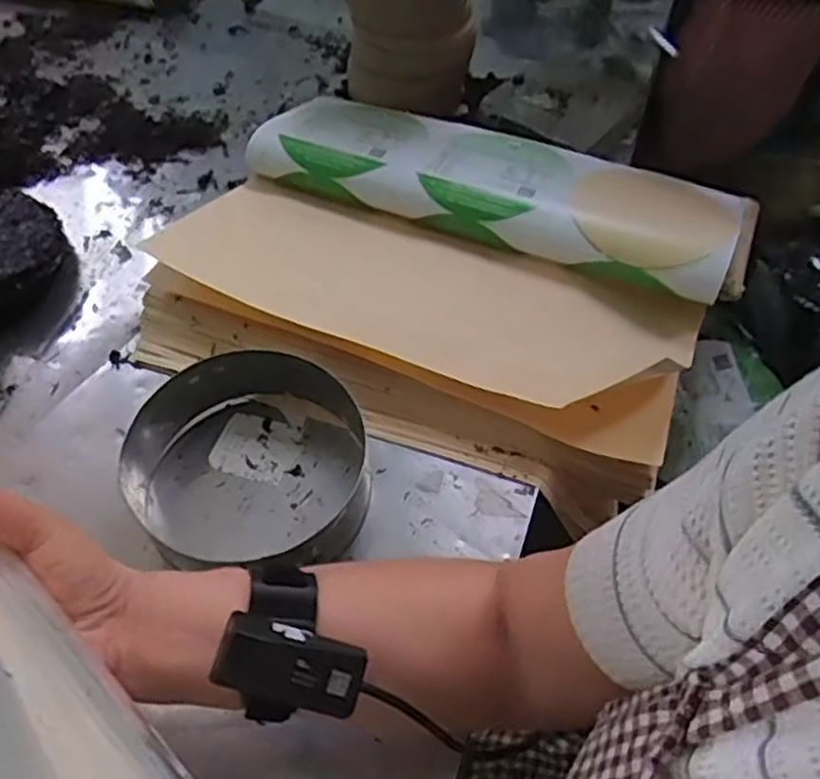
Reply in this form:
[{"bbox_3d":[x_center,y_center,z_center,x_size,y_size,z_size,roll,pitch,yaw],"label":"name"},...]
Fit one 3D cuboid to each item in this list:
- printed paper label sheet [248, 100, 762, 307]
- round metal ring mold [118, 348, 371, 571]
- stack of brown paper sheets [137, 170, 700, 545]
[{"bbox_3d":[0.093,-0.219,0.769,0.503,0.035,0.161,20,56,15],"label":"printed paper label sheet"},{"bbox_3d":[-0.124,0.053,0.584,0.192,0.063,0.163,10,53,6],"label":"round metal ring mold"},{"bbox_3d":[-0.002,-0.066,0.684,0.485,0.054,0.236,20,55,14],"label":"stack of brown paper sheets"}]

